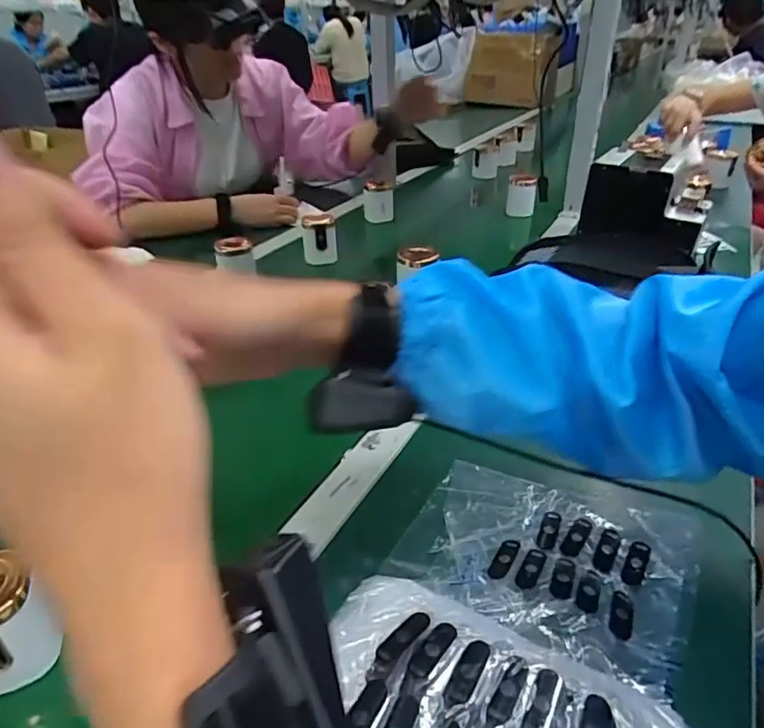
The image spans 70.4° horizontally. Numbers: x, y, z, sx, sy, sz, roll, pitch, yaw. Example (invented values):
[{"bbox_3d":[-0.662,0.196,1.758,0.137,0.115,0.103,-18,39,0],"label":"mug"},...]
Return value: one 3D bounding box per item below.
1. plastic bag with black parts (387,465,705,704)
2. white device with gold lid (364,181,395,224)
[{"bbox_3d":[0.122,0.142,0.412,0.201,0.024,0.155,15,36,22],"label":"plastic bag with black parts"},{"bbox_3d":[-0.005,-0.338,1.114,0.065,0.073,0.053,2,33,3],"label":"white device with gold lid"}]

